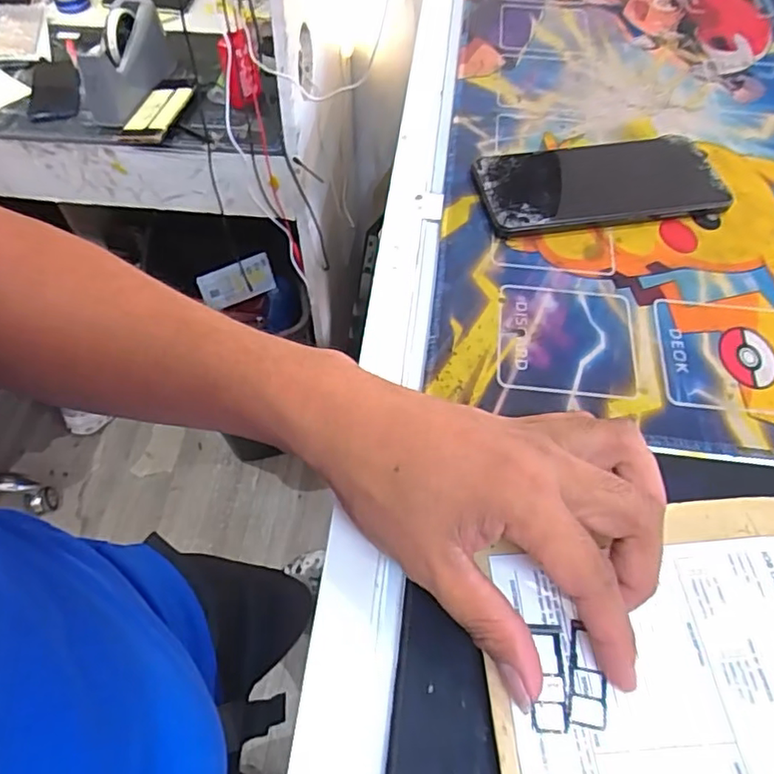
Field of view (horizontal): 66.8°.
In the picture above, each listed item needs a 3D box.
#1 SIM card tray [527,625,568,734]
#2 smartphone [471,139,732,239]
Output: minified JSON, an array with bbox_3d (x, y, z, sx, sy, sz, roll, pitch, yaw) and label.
[{"bbox_3d":[0.065,0.118,0.239,0.014,0.004,0.040,4,57,3],"label":"SIM card tray"},{"bbox_3d":[0.143,-0.136,0.399,0.157,0.013,0.075,-6,58,-3],"label":"smartphone"}]

